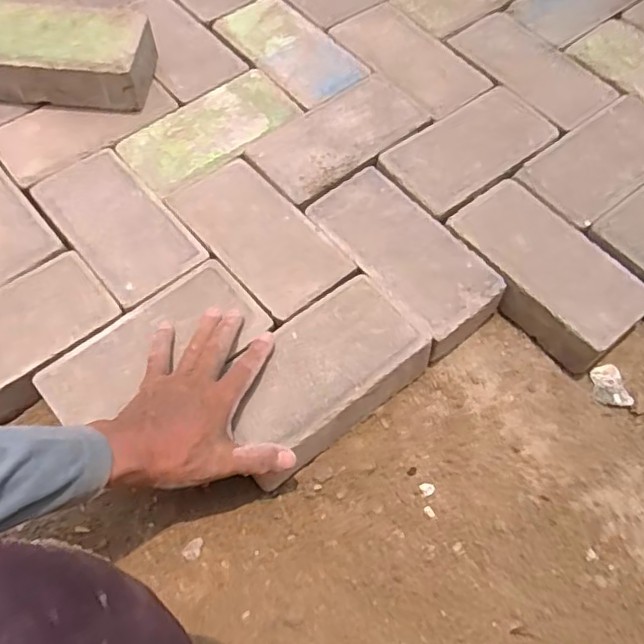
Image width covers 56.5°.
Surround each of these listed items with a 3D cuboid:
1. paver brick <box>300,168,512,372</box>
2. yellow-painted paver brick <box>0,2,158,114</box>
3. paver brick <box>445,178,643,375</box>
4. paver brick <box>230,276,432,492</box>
[{"bbox_3d":[0.084,-0.066,0.657,0.109,0.064,0.208,-34,68,-17],"label":"paver brick"},{"bbox_3d":[-0.314,-0.319,0.720,0.213,0.069,0.107,4,62,2],"label":"yellow-painted paver brick"},{"bbox_3d":[0.234,-0.051,0.651,0.115,0.070,0.208,-36,68,-18],"label":"paver brick"},{"bbox_3d":[0.002,0.050,0.587,0.188,0.065,0.112,-34,68,-17],"label":"paver brick"}]

